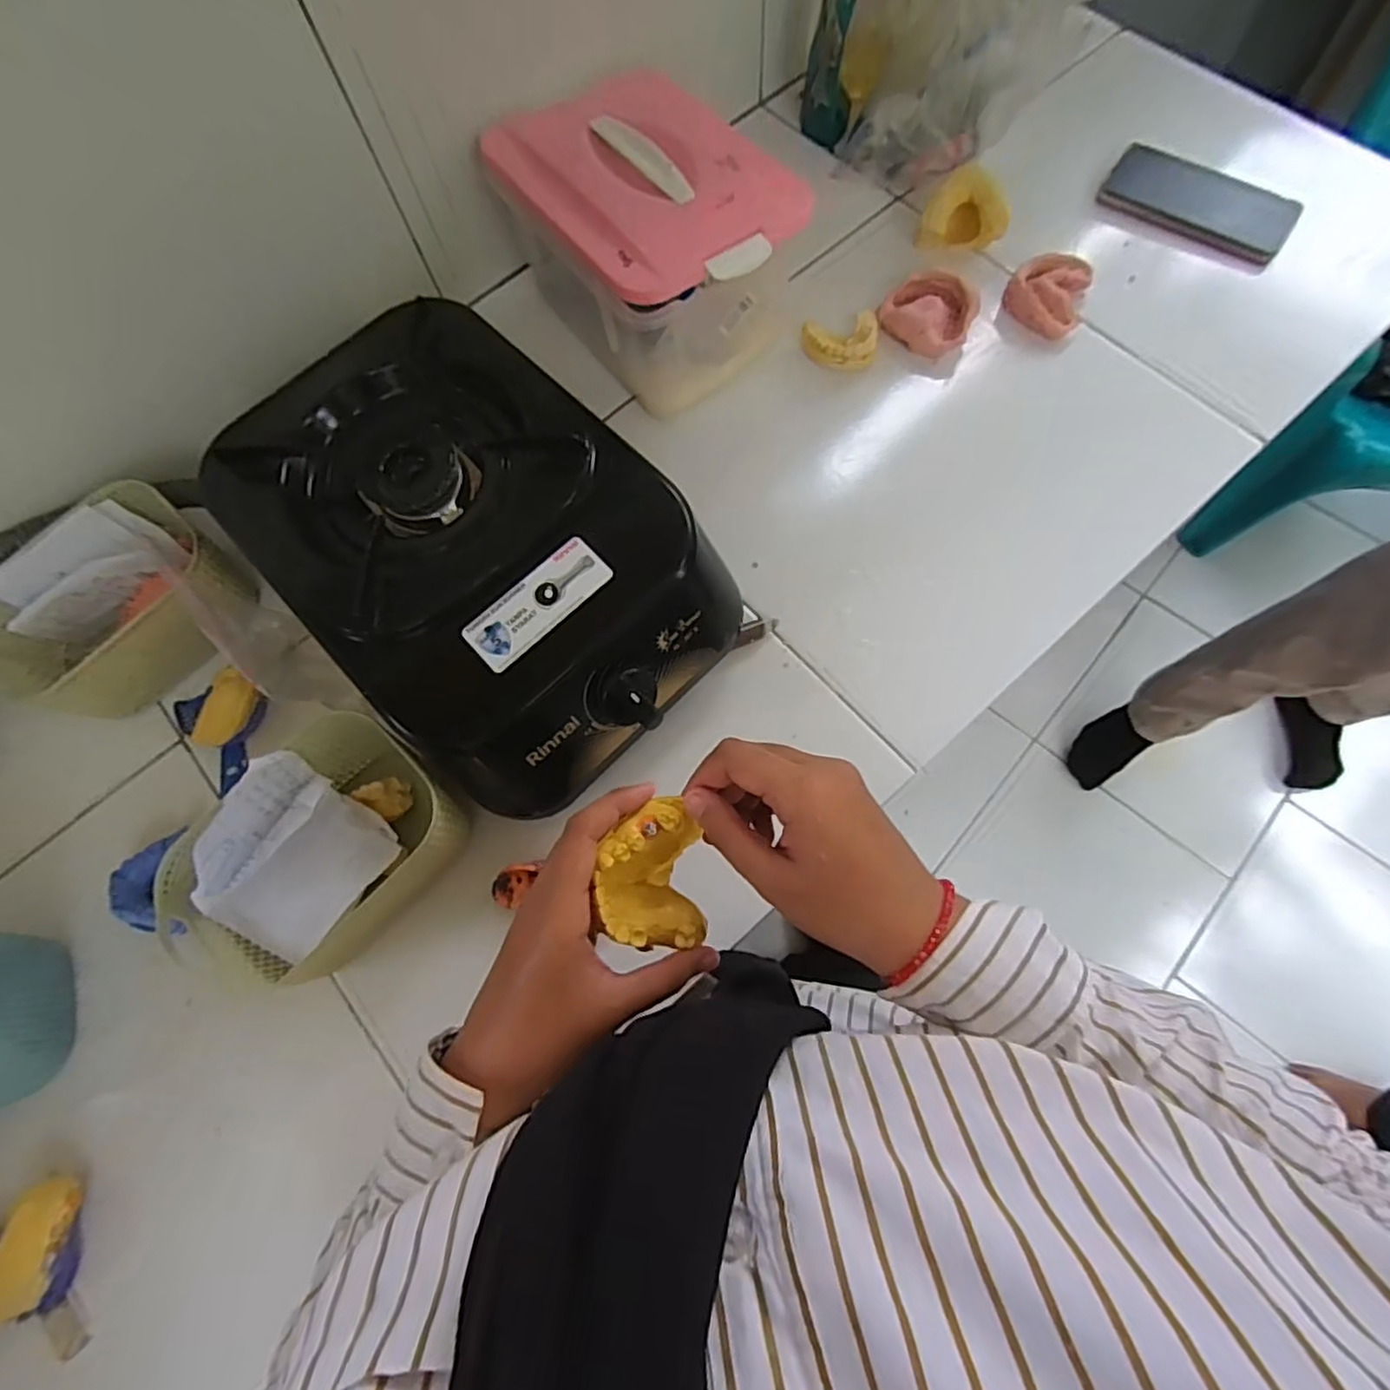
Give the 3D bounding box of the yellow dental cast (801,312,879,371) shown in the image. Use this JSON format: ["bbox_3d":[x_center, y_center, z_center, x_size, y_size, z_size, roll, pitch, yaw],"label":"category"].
[{"bbox_3d":[0.126,-0.308,0.601,0.061,0.028,0.054,-1,72,-1],"label":"yellow dental cast"}]

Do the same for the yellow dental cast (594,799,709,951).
[{"bbox_3d":[-0.026,0.088,0.332,0.050,0.025,0.067,-14,98,-21],"label":"yellow dental cast"}]

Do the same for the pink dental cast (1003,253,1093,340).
[{"bbox_3d":[0.304,-0.347,0.595,0.064,0.026,0.066,21,73,6],"label":"pink dental cast"}]

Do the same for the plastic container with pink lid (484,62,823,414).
[{"bbox_3d":[-0.034,-0.367,0.565,0.156,0.129,0.222,-34,76,-10],"label":"plastic container with pink lid"}]

